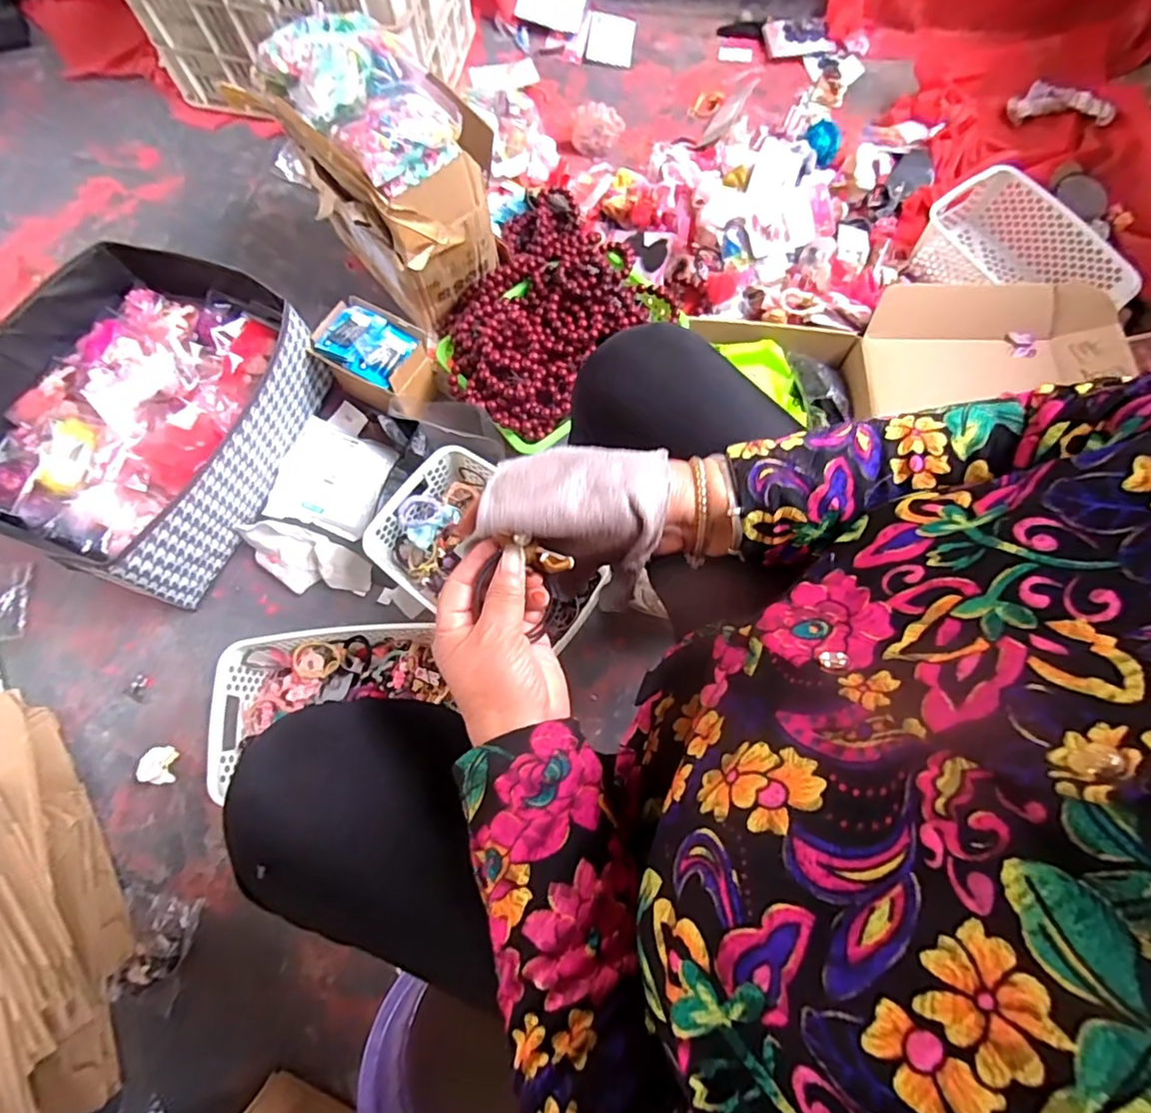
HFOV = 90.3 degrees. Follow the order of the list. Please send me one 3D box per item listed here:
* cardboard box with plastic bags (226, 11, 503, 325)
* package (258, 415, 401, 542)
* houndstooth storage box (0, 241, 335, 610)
[{"bbox_3d":[-0.260,-0.523,0.812,0.277,0.318,0.192,41,79,11],"label":"cardboard box with plastic bags"},{"bbox_3d":[-0.351,-0.117,0.833,0.150,0.027,0.159,15,73,7],"label":"package"},{"bbox_3d":[-0.582,-0.188,0.794,0.364,0.174,0.408,21,76,6],"label":"houndstooth storage box"}]

